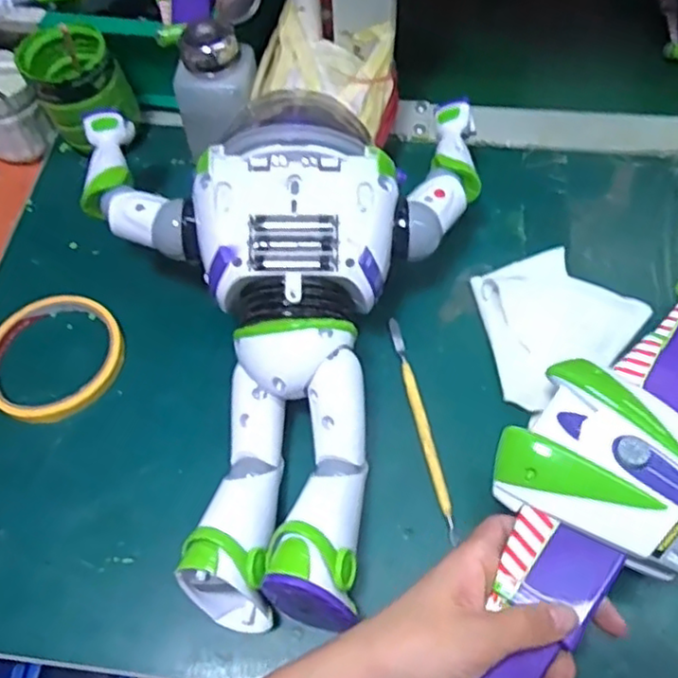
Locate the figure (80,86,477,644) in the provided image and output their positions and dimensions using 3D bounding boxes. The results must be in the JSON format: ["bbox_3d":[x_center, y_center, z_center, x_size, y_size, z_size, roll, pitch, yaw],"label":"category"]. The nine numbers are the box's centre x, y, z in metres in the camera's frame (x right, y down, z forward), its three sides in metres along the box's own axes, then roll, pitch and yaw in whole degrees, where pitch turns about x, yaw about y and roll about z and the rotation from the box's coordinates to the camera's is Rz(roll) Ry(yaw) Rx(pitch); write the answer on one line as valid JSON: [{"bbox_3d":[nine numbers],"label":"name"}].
[{"bbox_3d":[-0.060,-0.031,0.393,0.233,0.106,0.343,14,63,12],"label":"figure"}]

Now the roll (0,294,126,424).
[{"bbox_3d":[-0.187,0.012,0.427,0.085,0.017,0.089,-2,62,3],"label":"roll"}]

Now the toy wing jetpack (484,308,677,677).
[{"bbox_3d":[0.146,0.066,0.337,0.104,0.033,0.286,34,65,20],"label":"toy wing jetpack"}]

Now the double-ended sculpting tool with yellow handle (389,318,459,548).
[{"bbox_3d":[0.051,0.051,0.403,0.008,0.004,0.144,-12,62,-2],"label":"double-ended sculpting tool with yellow handle"}]

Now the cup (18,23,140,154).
[{"bbox_3d":[-0.191,-0.183,0.493,0.062,0.092,0.065,-2,62,3],"label":"cup"}]

